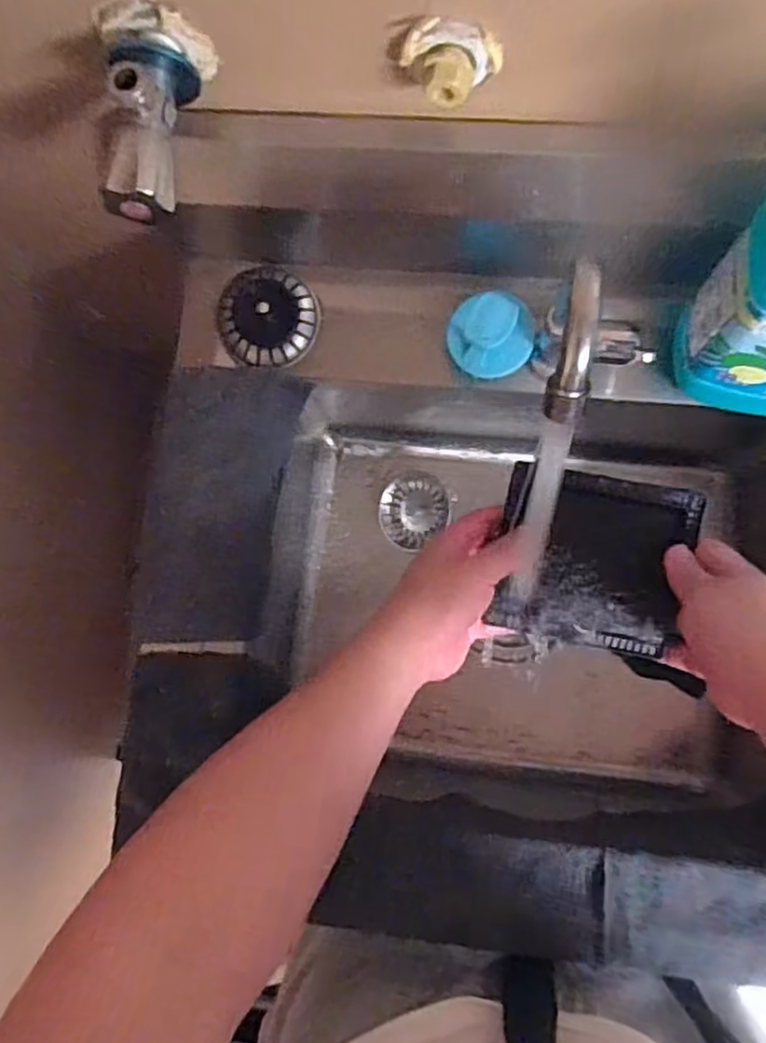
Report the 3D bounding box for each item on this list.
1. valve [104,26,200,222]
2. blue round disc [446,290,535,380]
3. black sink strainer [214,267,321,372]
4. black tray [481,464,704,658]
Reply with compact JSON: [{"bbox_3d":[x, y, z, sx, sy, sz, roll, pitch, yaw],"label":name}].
[{"bbox_3d":[-0.117,-0.200,0.350,0.036,0.041,0.088,8,85,6],"label":"valve"},{"bbox_3d":[0.072,-0.126,0.474,0.055,0.034,0.049,-7,83,5],"label":"blue round disc"},{"bbox_3d":[-0.085,-0.148,0.505,0.070,0.023,0.069,-1,84,5],"label":"black sink strainer"},{"bbox_3d":[0.145,0.028,0.487,0.124,0.023,0.117,10,98,3],"label":"black tray"}]

